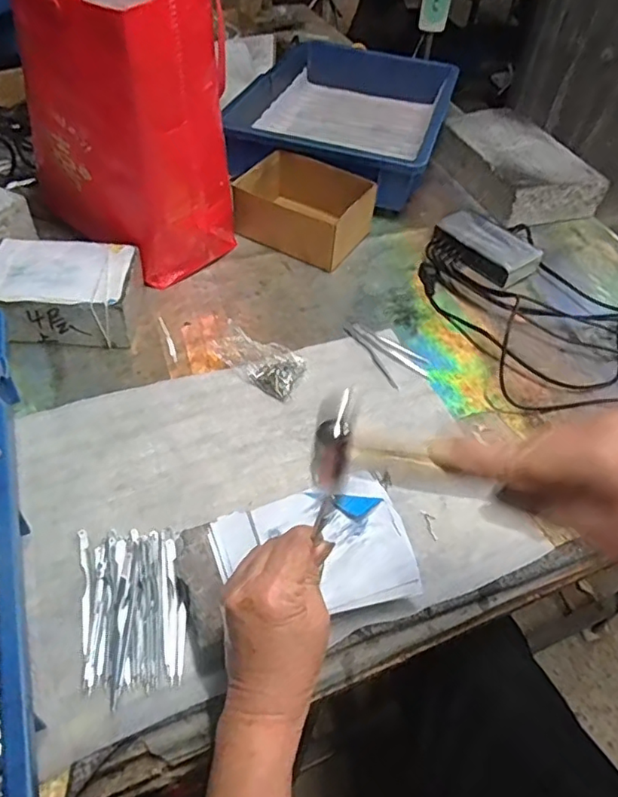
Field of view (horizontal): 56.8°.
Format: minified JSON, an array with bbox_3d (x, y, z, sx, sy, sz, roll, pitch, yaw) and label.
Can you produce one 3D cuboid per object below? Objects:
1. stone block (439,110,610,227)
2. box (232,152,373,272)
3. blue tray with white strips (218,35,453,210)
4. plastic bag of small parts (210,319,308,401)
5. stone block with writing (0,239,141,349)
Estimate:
[{"bbox_3d":[0.316,-0.362,0.890,0.147,0.060,0.246,-18,53,-19],"label":"stone block"},{"bbox_3d":[-0.008,-0.250,0.755,0.162,0.078,0.117,25,52,16],"label":"box"},{"bbox_3d":[0.045,-0.450,0.914,0.326,0.084,0.420,15,50,8],"label":"blue tray with white strips"},{"bbox_3d":[-0.050,-0.048,0.596,0.095,0.040,0.057,27,53,18],"label":"plastic bag of small parts"},{"bbox_3d":[-0.264,-0.116,0.622,0.147,0.066,0.105,-1,50,-5],"label":"stone block with writing"}]

